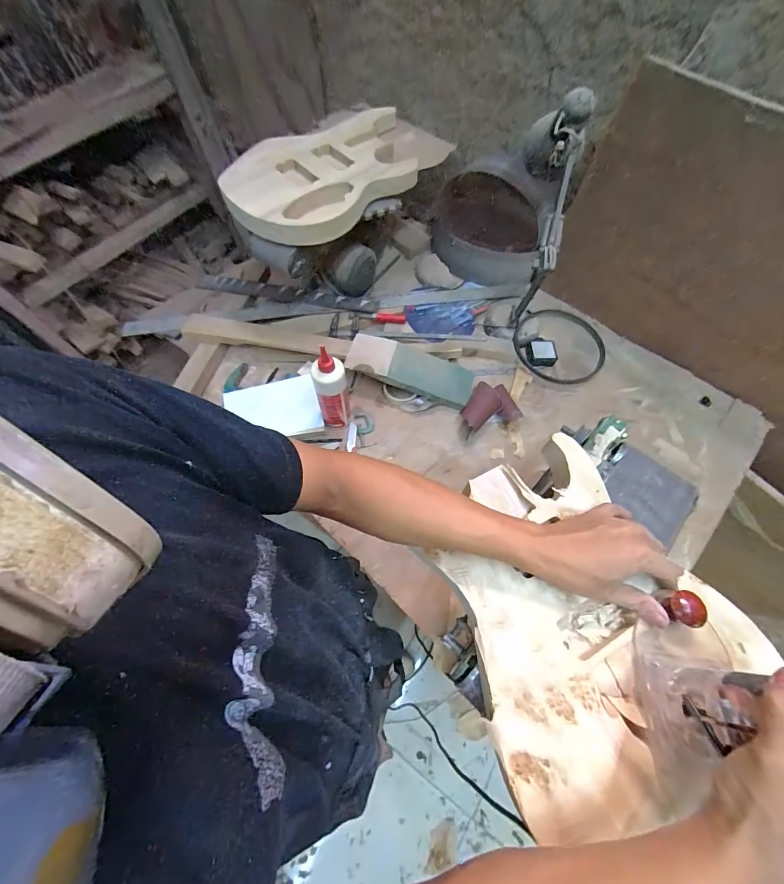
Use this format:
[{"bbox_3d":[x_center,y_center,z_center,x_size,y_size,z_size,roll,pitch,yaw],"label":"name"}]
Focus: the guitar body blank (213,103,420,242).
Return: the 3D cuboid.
[{"bbox_3d":[-0.124,-0.600,0.782,0.296,0.054,0.499,37,69,17],"label":"guitar body blank"}]

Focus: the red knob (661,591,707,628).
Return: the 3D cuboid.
[{"bbox_3d":[0.292,0.167,0.360,0.027,0.019,0.032,-1,64,0],"label":"red knob"}]

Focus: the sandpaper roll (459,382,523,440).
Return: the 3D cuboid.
[{"bbox_3d":[0.222,-0.085,0.838,0.128,0.053,0.104,-17,65,-8],"label":"sandpaper roll"}]

